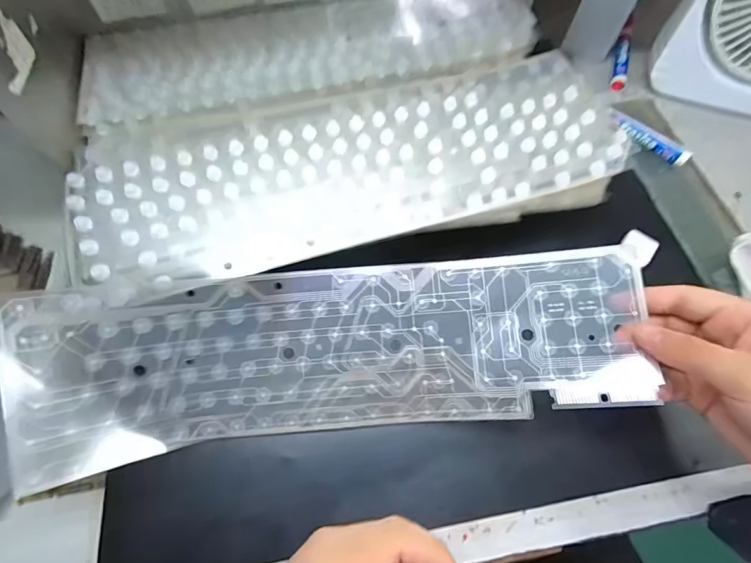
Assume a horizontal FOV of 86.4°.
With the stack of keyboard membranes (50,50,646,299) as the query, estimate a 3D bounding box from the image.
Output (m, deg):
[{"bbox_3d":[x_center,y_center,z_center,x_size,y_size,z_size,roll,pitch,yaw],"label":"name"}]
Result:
[{"bbox_3d":[-0.013,-0.093,0.303,0.397,0.009,0.148,-13,63,-6],"label":"stack of keyboard membranes"}]

